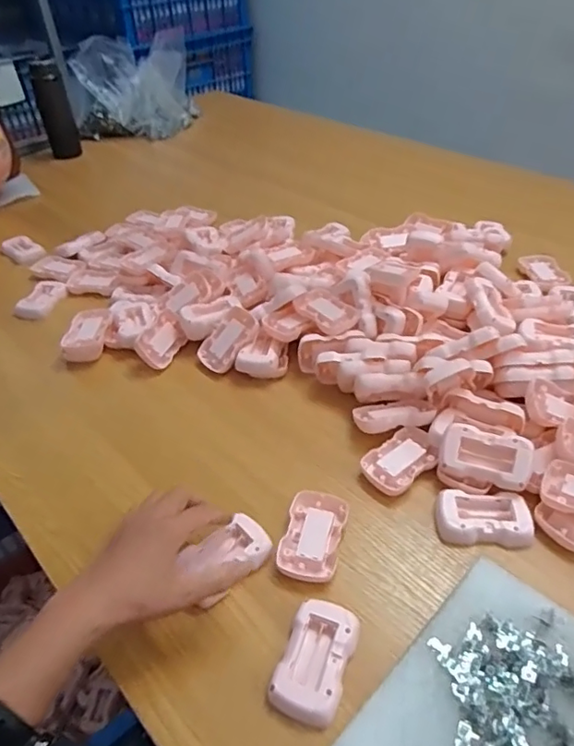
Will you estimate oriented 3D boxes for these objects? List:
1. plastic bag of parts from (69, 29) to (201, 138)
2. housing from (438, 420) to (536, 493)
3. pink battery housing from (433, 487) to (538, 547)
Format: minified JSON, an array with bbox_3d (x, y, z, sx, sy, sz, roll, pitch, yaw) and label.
[{"bbox_3d":[-0.413,-0.760,1.437,0.278,0.232,0.186,8,42,12],"label":"plastic bag of parts"},{"bbox_3d":[0.198,0.082,0.533,0.083,0.017,0.052,14,76,21],"label":"housing"},{"bbox_3d":[0.188,0.137,0.512,0.085,0.016,0.053,0,41,3],"label":"pink battery housing"}]

